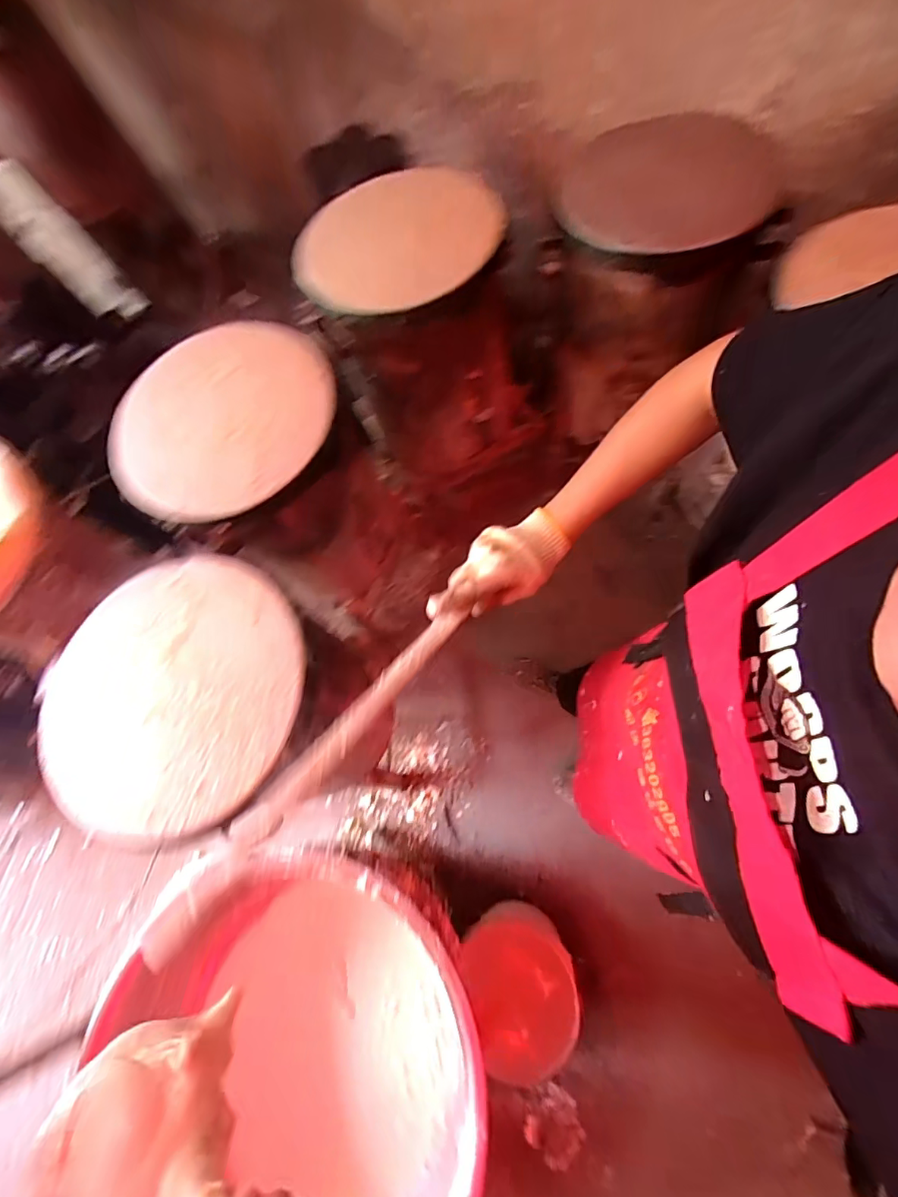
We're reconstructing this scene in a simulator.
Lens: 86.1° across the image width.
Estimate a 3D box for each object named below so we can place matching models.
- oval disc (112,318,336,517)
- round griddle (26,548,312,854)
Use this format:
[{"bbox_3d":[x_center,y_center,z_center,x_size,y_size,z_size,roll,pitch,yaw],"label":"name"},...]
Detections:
[{"bbox_3d":[-0.365,-0.301,0.777,0.333,0.057,0.388,37,82,2],"label":"oval disc"},{"bbox_3d":[-0.378,0.127,0.649,0.383,0.076,0.357,-1,67,3],"label":"round griddle"}]

